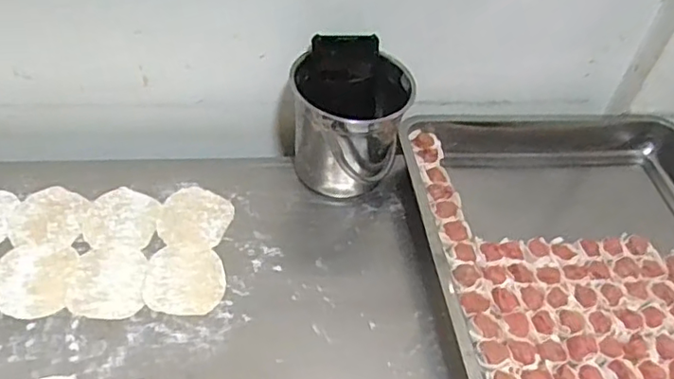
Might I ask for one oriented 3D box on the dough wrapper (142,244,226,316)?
[{"bbox_3d":[-0.153,0.089,0.612,0.077,0.004,0.081,4,46,-5],"label":"dough wrapper"}]

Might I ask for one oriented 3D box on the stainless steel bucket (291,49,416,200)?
[{"bbox_3d":[0.013,-0.063,0.695,0.125,0.133,0.121,4,46,-5],"label":"stainless steel bucket"}]

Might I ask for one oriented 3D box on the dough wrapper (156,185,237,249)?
[{"bbox_3d":[-0.155,0.029,0.671,0.074,0.004,0.080,7,46,-2],"label":"dough wrapper"}]

